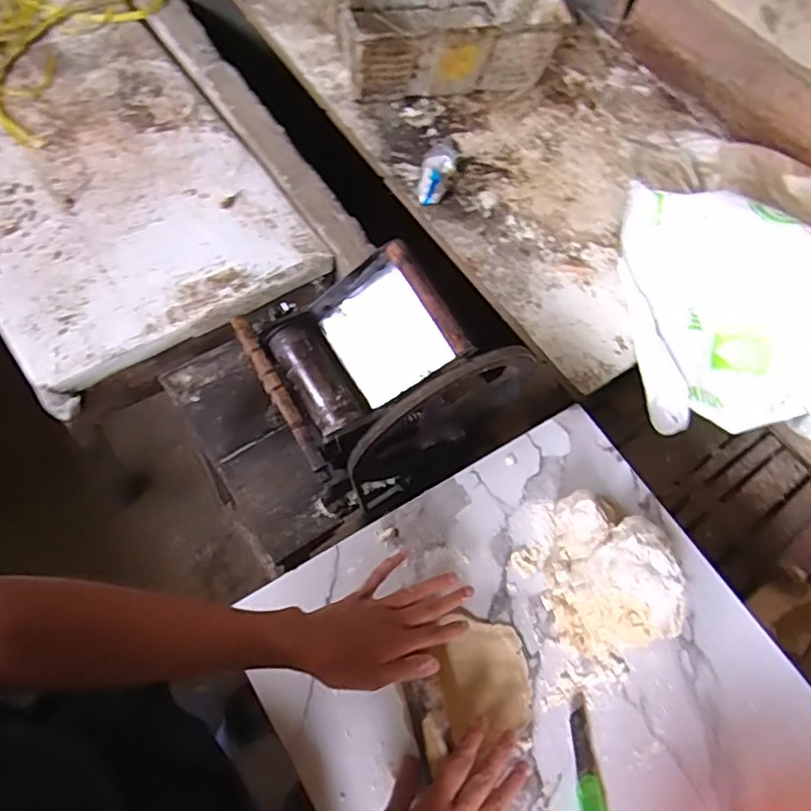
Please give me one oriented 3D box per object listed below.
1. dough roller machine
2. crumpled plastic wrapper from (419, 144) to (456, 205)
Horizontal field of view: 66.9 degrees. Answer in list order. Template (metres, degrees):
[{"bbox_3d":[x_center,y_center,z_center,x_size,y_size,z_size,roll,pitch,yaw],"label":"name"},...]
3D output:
[{"bbox_3d":[-0.021,-0.008,0.812,0.284,0.355,0.289,-27,72,-19],"label":"dough roller machine"},{"bbox_3d":[0.062,-0.452,1.183,0.053,0.034,0.126,18,77,7],"label":"crumpled plastic wrapper"}]

